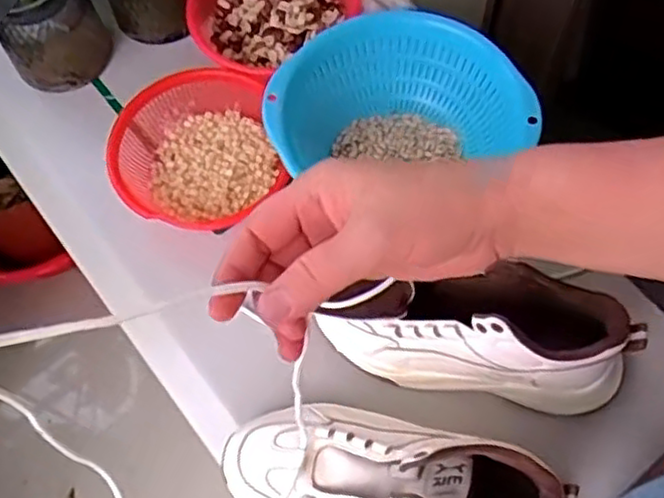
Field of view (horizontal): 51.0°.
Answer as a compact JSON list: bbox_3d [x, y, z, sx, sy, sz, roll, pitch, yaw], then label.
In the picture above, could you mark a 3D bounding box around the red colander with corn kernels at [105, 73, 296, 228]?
[{"bbox_3d":[-0.137,-0.102,0.695,0.155,0.049,0.156,-1,65,2],"label":"red colander with corn kernels"}]

